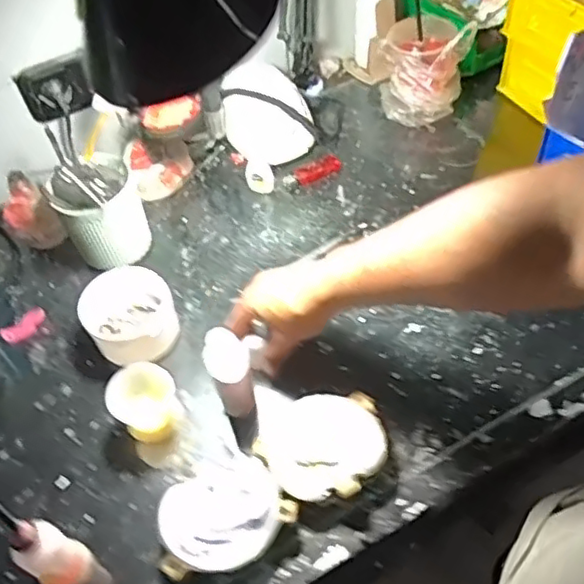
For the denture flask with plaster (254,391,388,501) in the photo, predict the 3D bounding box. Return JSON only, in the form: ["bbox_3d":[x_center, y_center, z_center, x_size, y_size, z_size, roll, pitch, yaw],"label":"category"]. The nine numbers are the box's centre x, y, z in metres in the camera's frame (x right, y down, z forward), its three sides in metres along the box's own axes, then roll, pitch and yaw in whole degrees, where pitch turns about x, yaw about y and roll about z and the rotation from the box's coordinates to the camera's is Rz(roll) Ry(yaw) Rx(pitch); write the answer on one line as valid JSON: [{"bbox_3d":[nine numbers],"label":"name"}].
[{"bbox_3d":[0.028,0.145,0.585,0.114,0.036,0.101,-5,51,2],"label":"denture flask with plaster"}]

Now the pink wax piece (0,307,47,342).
[{"bbox_3d":[-0.308,0.037,0.713,0.031,0.013,0.051,27,59,24],"label":"pink wax piece"}]

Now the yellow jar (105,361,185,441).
[{"bbox_3d":[-0.145,0.110,0.615,0.063,0.057,0.059,-27,55,-16],"label":"yellow jar"}]

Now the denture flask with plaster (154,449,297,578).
[{"bbox_3d":[-0.063,0.200,0.554,0.114,0.036,0.100,-25,55,-15],"label":"denture flask with plaster"}]

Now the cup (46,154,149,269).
[{"bbox_3d":[-0.226,-0.100,0.735,0.094,0.132,0.110,-21,53,-11],"label":"cup"}]

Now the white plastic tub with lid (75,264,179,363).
[{"bbox_3d":[-0.178,0.028,0.689,0.095,0.044,0.109,-27,54,-15],"label":"white plastic tub with lid"}]

